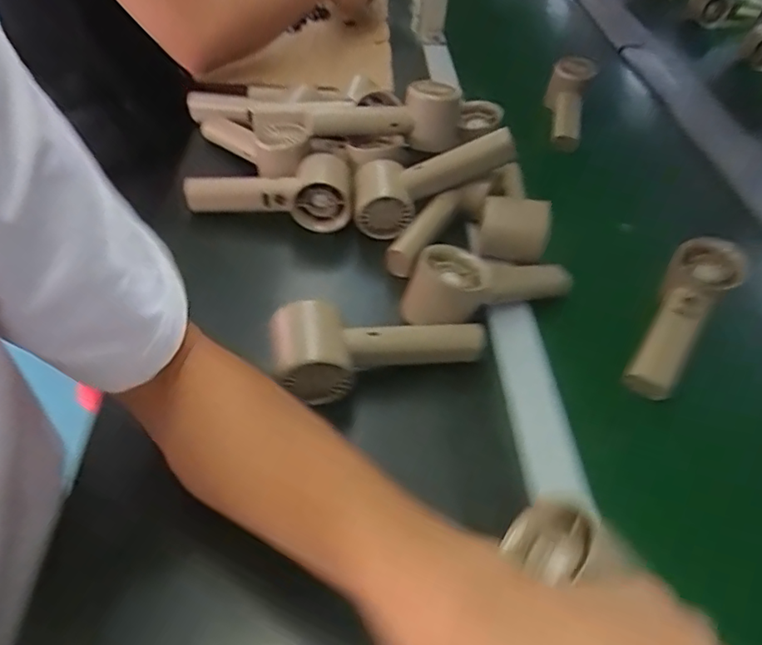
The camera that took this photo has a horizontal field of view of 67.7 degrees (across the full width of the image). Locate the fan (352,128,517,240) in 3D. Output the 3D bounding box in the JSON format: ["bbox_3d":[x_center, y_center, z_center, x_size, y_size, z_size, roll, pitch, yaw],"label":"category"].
[{"bbox_3d":[0.049,-0.137,0.536,0.157,0.054,0.054,-22,44,14],"label":"fan"}]

